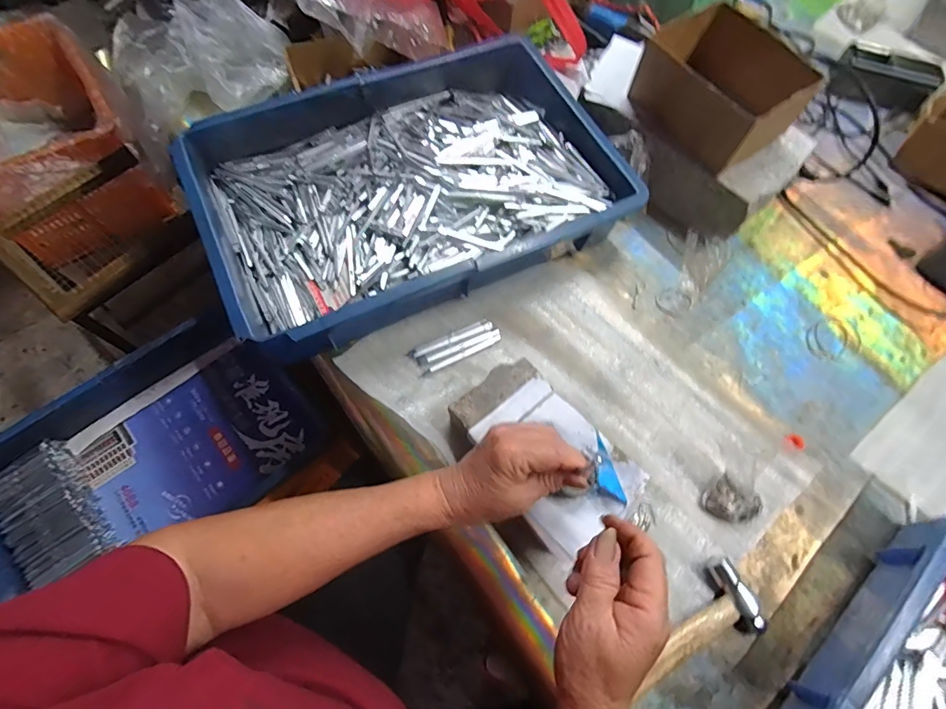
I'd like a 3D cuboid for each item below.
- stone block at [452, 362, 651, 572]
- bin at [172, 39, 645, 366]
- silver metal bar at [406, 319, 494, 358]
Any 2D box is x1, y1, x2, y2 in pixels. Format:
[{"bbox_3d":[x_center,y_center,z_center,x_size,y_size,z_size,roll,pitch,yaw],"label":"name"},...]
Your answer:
[{"bbox_3d":[0.060,0.091,0.410,0.100,0.048,0.162,-40,74,-18],"label":"stone block"},{"bbox_3d":[-0.066,-0.186,0.512,0.432,0.074,0.286,-23,69,-13],"label":"bin"},{"bbox_3d":[-0.023,-0.016,0.481,0.094,0.005,0.013,-24,70,-13],"label":"silver metal bar"}]

